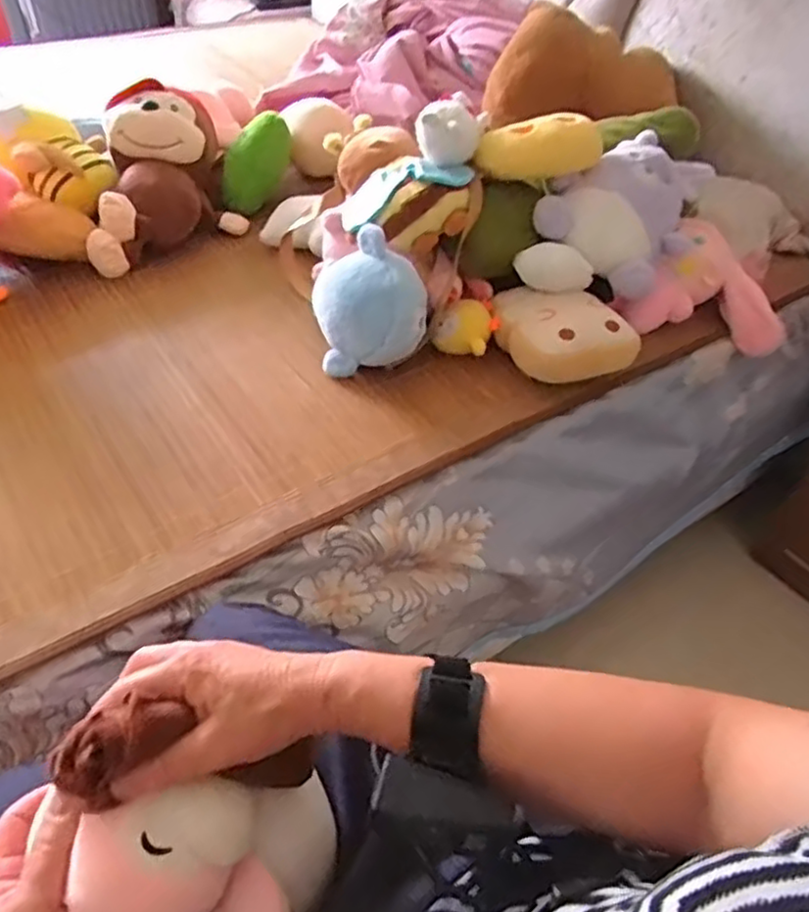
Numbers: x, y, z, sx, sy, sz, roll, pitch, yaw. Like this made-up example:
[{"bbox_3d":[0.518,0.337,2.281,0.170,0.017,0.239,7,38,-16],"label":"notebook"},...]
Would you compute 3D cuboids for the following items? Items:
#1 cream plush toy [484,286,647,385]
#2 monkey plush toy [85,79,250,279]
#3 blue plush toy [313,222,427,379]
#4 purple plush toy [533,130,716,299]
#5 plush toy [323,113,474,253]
[{"bbox_3d":[0.199,-0.155,0.862,0.187,0.067,0.107,17,47,13],"label":"cream plush toy"},{"bbox_3d":[-0.389,-0.445,1.067,0.221,0.160,0.296,-12,48,-15],"label":"monkey plush toy"},{"bbox_3d":[-0.044,-0.192,0.838,0.134,0.136,0.130,-1,46,-5],"label":"blue plush toy"},{"bbox_3d":[0.299,-0.334,0.920,0.179,0.120,0.155,-32,55,-29],"label":"purple plush toy"},{"bbox_3d":[-0.012,-0.356,0.901,0.142,0.121,0.200,-14,48,-17],"label":"plush toy"}]

